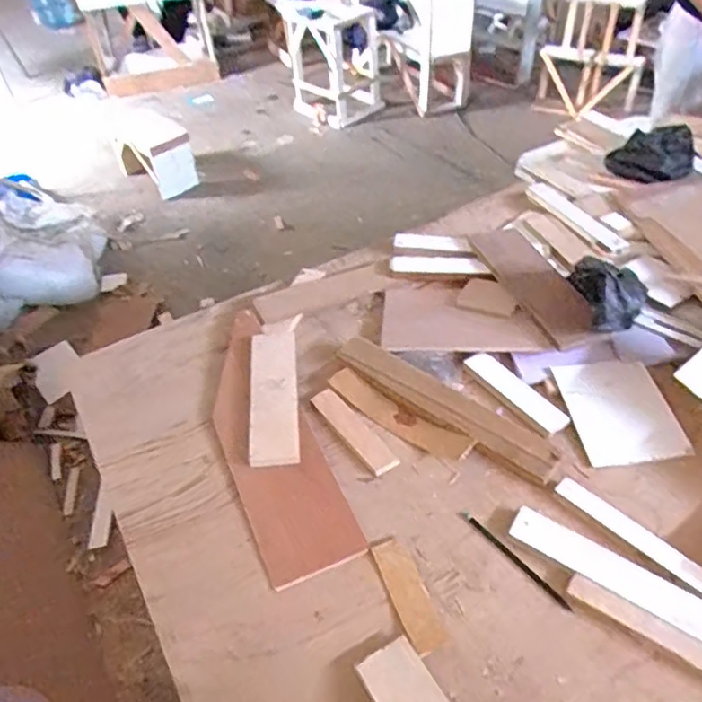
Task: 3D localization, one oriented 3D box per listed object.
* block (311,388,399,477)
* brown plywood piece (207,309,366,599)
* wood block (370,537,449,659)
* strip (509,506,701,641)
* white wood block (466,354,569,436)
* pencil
[{"bbox_3d":[0.004,0.117,0.930,0.042,0.020,0.166,-30,50,-23],"label":"block"},{"bbox_3d":[-0.130,0.117,0.935,0.129,0.017,0.476,-18,51,-16],"label":"brown plywood piece"},{"bbox_3d":[0.070,0.295,0.764,0.045,0.013,0.148,-17,46,-13],"label":"wood block"},{"bbox_3d":[0.321,0.267,0.749,0.264,0.010,0.050,26,52,28],"label":"strip"},{"bbox_3d":[0.252,0.065,0.970,0.054,0.012,0.182,-29,49,-22],"label":"white wood block"},{"bbox_3d":[0.207,0.263,0.794,0.011,0.009,0.171,-31,50,-24],"label":"pencil"}]

